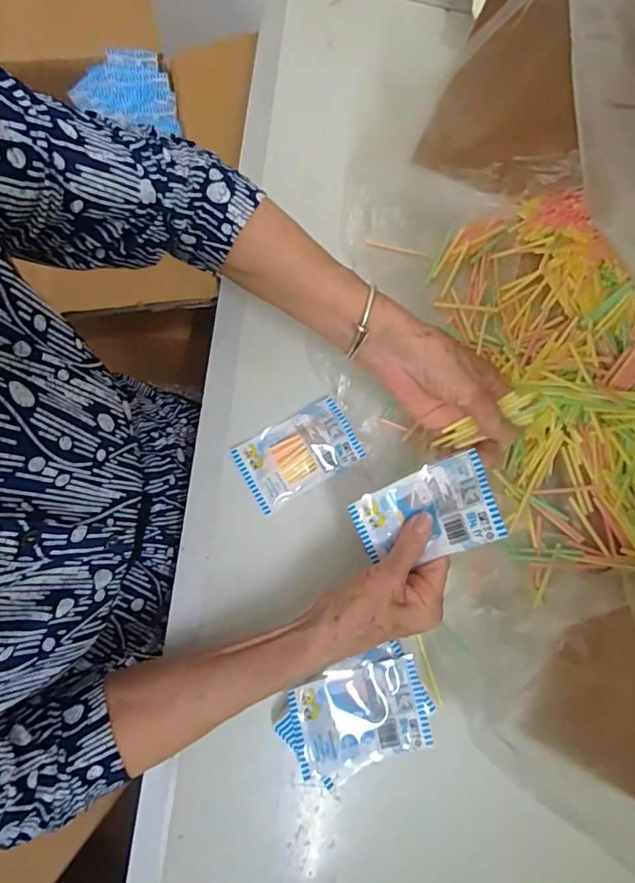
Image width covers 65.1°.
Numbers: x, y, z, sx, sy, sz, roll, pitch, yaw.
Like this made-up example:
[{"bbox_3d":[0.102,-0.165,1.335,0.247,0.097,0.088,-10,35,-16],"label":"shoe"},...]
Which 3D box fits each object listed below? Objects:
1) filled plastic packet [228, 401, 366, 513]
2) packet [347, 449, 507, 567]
[{"bbox_3d":[-0.017,0.011,0.442,0.103,0.009,0.063,-30,83,-13],"label":"filled plastic packet"},{"bbox_3d":[0.079,0.054,0.366,0.099,0.019,0.063,-21,72,13],"label":"packet"}]

